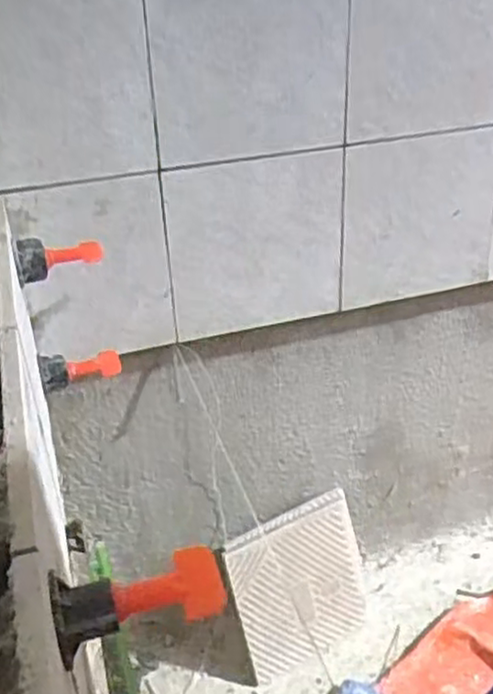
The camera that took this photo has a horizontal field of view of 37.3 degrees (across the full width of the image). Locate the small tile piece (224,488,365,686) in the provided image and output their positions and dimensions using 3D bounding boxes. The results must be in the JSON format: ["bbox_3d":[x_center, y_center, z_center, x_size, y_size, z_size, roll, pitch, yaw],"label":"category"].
[{"bbox_3d":[0.059,0.250,0.778,0.150,0.150,0.013,-20,9,-24],"label":"small tile piece"}]

